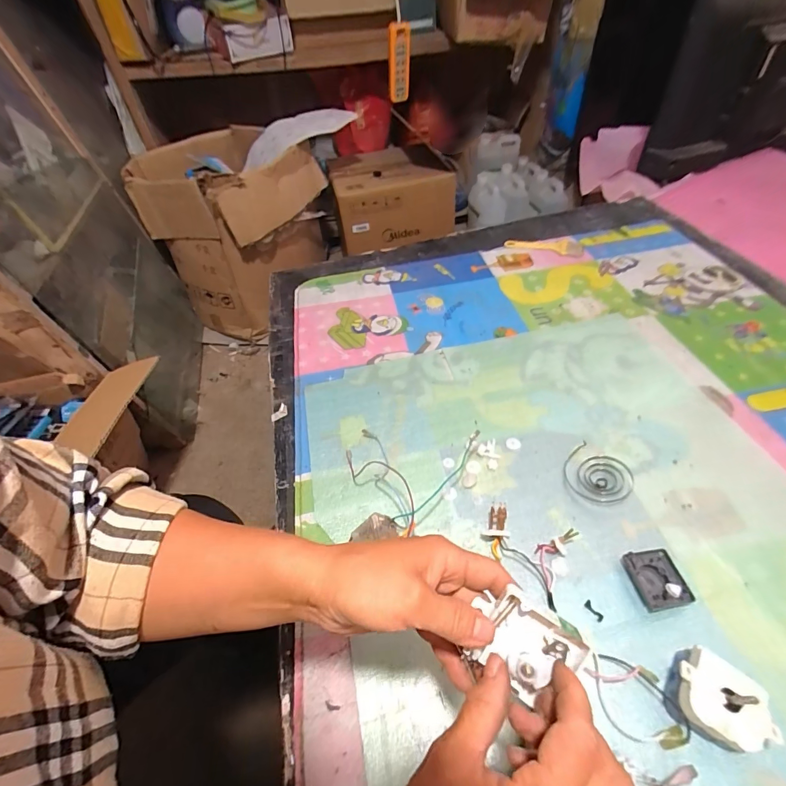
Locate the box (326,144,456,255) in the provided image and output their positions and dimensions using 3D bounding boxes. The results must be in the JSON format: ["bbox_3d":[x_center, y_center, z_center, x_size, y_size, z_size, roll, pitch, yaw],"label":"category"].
[{"bbox_3d":[-0.006,-0.632,1.293,0.356,0.191,0.345,-8,48,-3],"label":"box"}]

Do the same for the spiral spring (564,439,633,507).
[{"bbox_3d":[0.268,0.106,0.517,0.079,0.013,0.080,27,56,28],"label":"spiral spring"}]

